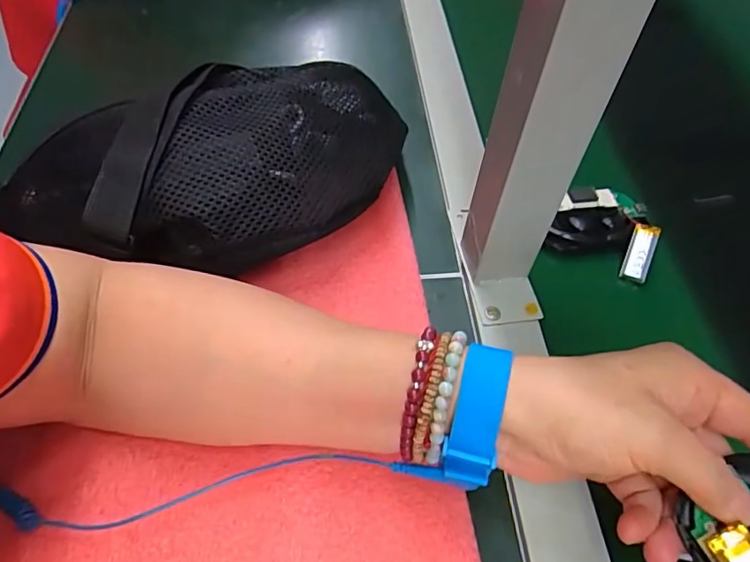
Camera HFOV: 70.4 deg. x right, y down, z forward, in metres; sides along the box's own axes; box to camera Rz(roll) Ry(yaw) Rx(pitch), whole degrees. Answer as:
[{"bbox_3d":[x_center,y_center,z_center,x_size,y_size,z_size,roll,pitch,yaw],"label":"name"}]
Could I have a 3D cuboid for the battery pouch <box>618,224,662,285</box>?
[{"bbox_3d":[0.184,-0.020,0.368,0.017,0.006,0.041,20,86,13],"label":"battery pouch"}]

